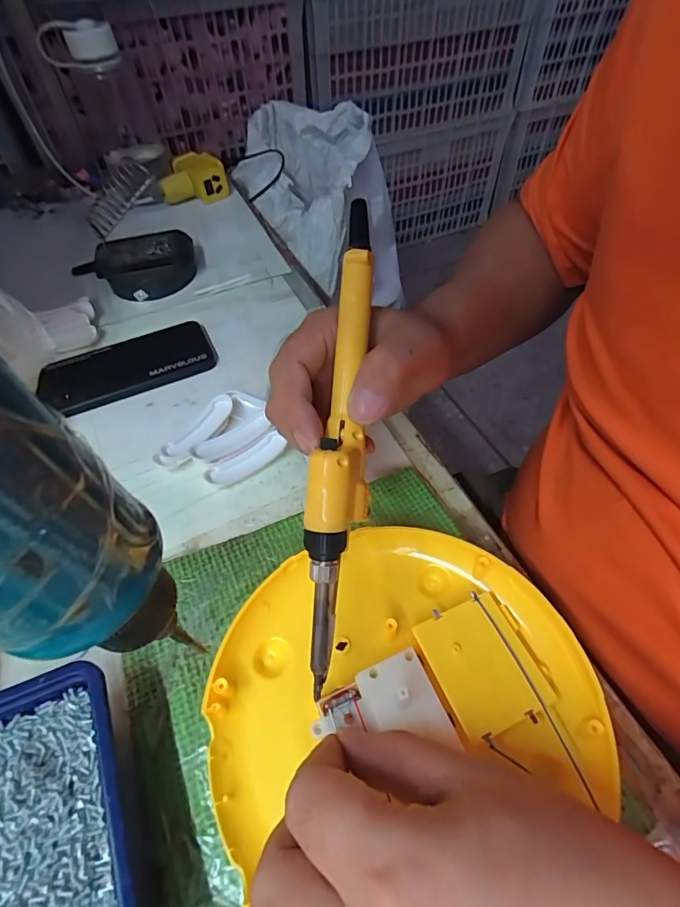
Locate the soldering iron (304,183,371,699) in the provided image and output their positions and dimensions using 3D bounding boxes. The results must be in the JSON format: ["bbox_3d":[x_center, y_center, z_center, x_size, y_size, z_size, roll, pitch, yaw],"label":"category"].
[{"bbox_3d":[0.002,-0.015,0.211,0.023,0.031,0.232,4,78,5],"label":"soldering iron"}]

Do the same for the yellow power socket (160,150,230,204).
[{"bbox_3d":[-0.210,-0.400,0.642,0.092,0.054,0.048,-11,53,-6],"label":"yellow power socket"}]

